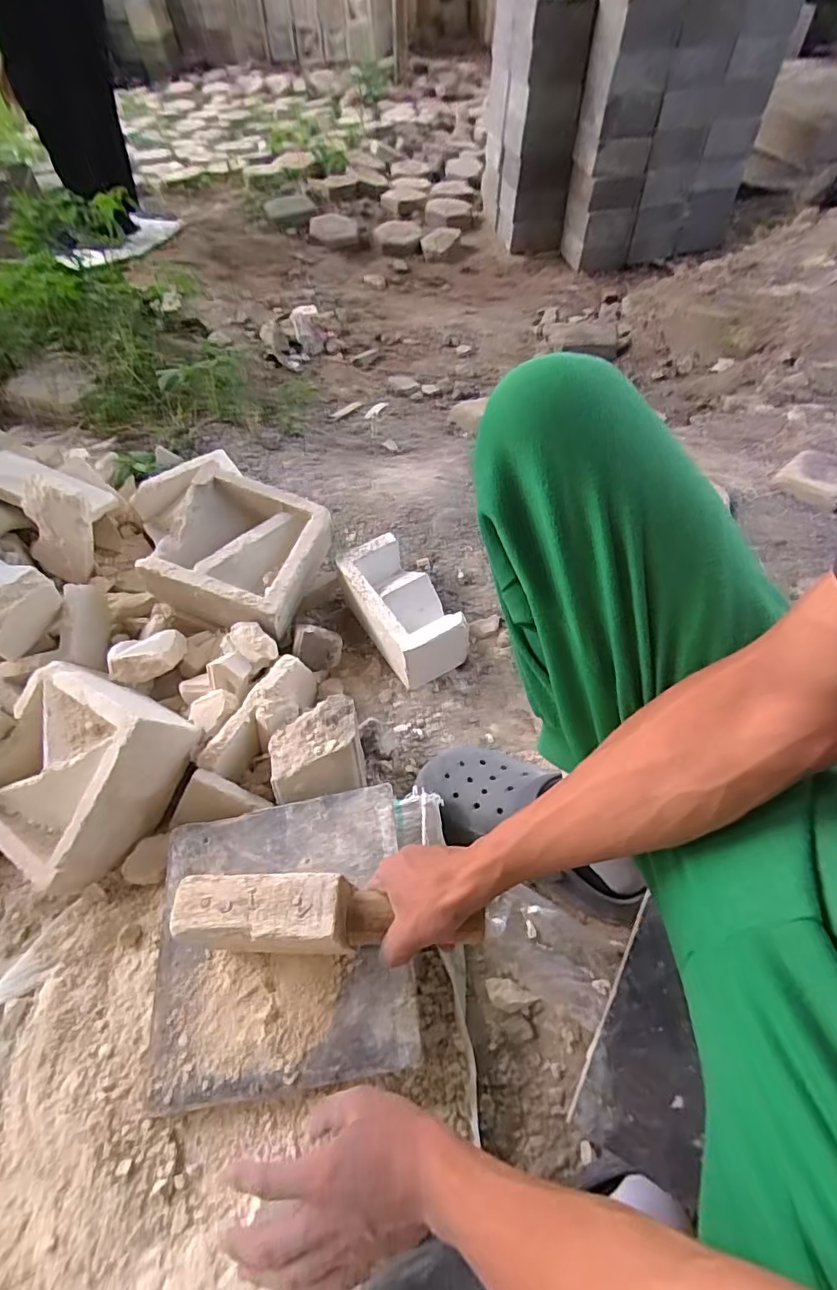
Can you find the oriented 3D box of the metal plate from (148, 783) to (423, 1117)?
[{"bbox_3d":[-0.132,0.276,0.534,0.237,0.009,0.246,-11,54,0],"label":"metal plate"}]

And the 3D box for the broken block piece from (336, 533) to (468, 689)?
[{"bbox_3d":[-0.027,-0.052,0.791,0.099,0.093,0.193,-27,58,-17],"label":"broken block piece"}]

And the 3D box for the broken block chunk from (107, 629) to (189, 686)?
[{"bbox_3d":[-0.351,0.013,0.711,0.089,0.036,0.061,-17,56,-10],"label":"broken block chunk"}]

